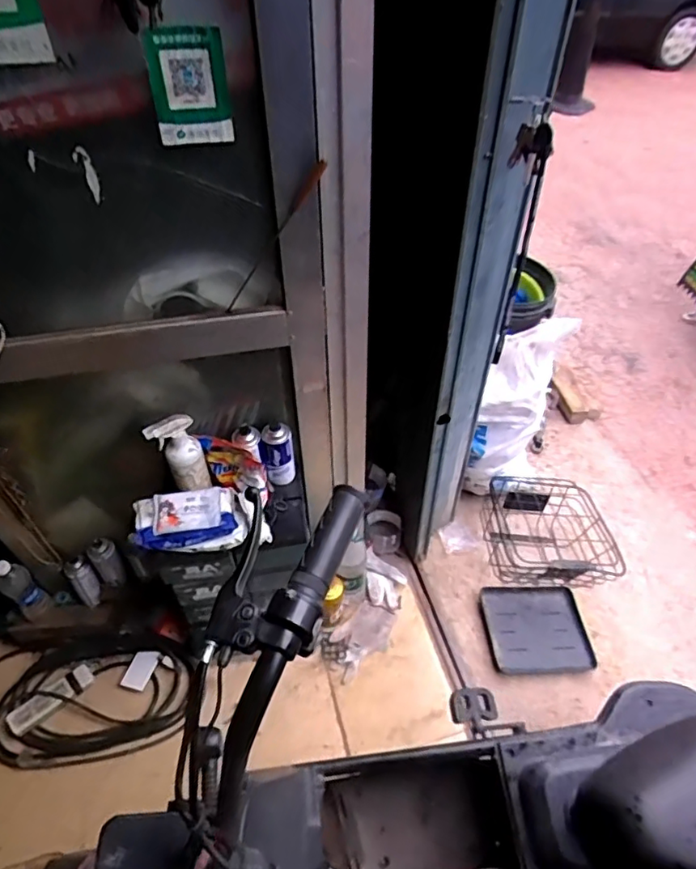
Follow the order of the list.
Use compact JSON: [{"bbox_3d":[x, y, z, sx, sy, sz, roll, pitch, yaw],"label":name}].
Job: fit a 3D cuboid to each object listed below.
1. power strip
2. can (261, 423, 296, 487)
[{"bbox_3d":[-0.719,0.641,1.359,0.196,0.027,0.059,-33,54,-26],"label":"power strip"},{"bbox_3d":[-0.143,0.037,1.171,0.057,0.145,0.059,-1,47,1],"label":"can"}]

